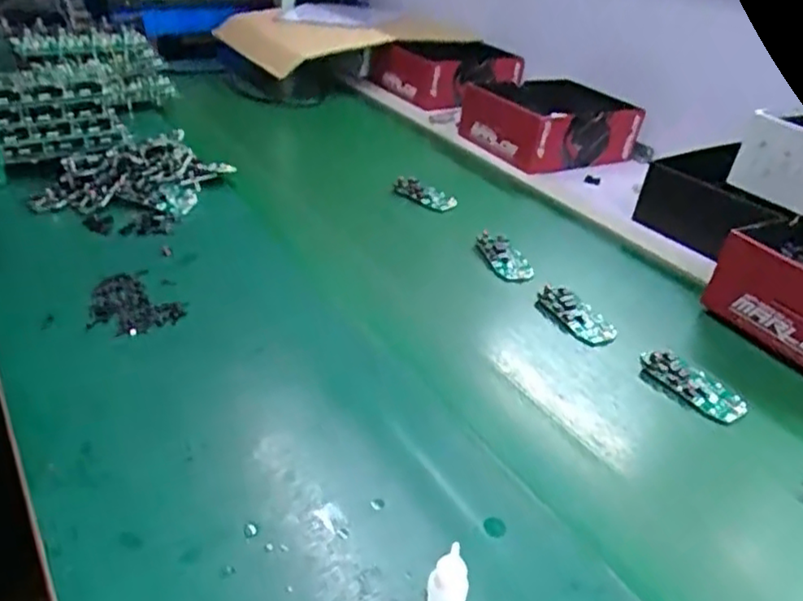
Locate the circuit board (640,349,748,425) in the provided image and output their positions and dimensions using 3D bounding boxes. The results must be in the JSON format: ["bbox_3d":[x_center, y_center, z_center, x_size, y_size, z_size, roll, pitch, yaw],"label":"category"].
[{"bbox_3d":[0.268,0.076,0.596,0.046,0.011,0.096,-20,42,-33],"label":"circuit board"}]

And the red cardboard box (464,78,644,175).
[{"bbox_3d":[0.239,-0.306,1.089,0.261,0.080,0.235,-17,40,-30],"label":"red cardboard box"}]

